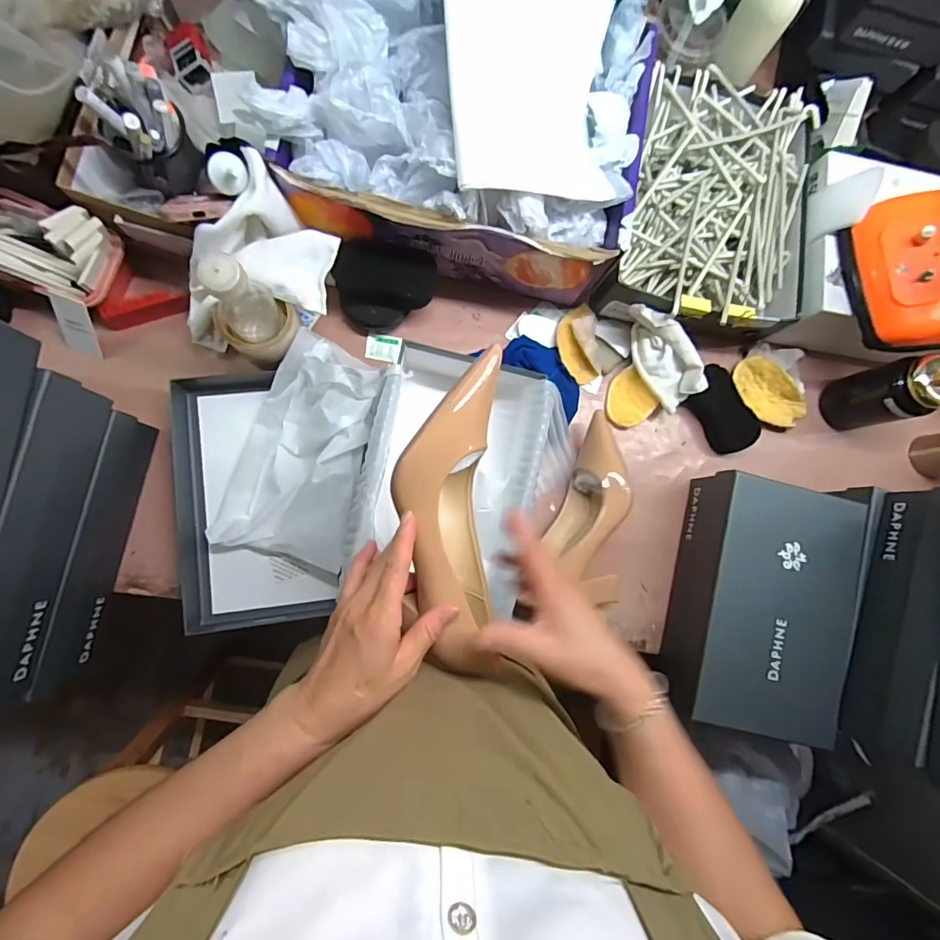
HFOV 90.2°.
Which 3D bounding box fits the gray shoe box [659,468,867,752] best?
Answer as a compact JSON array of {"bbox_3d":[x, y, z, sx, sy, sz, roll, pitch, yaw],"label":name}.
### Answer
[{"bbox_3d":[0.372,0.168,0.609,0.178,0.114,0.283,14,84,-6],"label":"gray shoe box"}]

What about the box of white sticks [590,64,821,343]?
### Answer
[{"bbox_3d":[0.324,-0.359,0.646,0.263,0.099,0.334,10,84,-6],"label":"box of white sticks"}]

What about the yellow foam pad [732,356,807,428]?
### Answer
[{"bbox_3d":[0.439,-0.109,0.680,0.123,0.040,0.068,37,82,-3],"label":"yellow foam pad"}]

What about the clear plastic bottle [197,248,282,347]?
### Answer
[{"bbox_3d":[-0.246,-0.182,0.513,0.060,0.152,0.061,1,85,-7],"label":"clear plastic bottle"}]

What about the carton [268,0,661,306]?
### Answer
[{"bbox_3d":[-0.006,-0.408,0.552,0.404,0.193,0.302,6,84,-7],"label":"carton"}]

